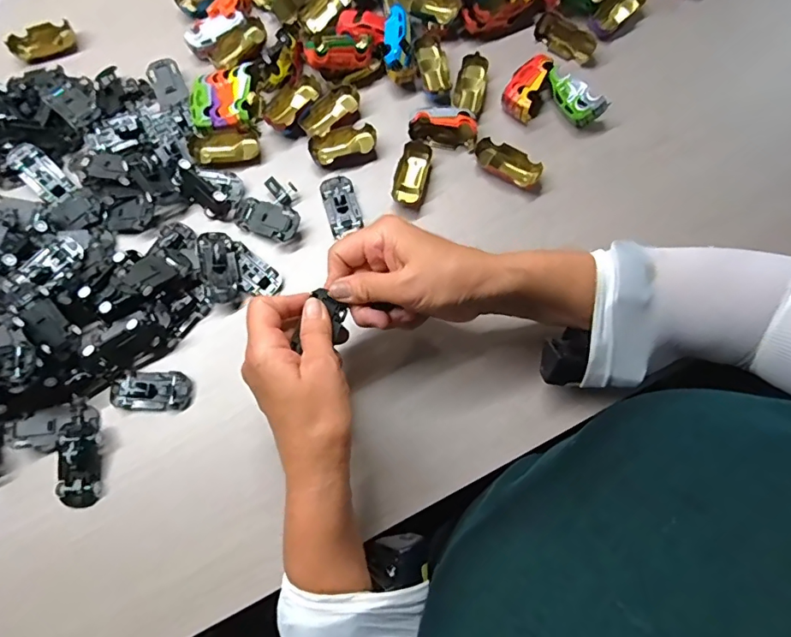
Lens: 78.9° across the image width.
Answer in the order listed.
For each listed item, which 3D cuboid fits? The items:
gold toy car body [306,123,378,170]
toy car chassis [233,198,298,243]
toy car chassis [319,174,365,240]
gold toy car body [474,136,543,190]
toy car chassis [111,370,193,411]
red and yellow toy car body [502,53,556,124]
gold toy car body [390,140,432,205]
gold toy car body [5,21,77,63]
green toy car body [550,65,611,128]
[{"bbox_3d":[-0.050,-0.165,0.464,0.064,0.012,0.034,-17,76,-4],"label":"gold toy car body"},{"bbox_3d":[-0.119,-0.091,0.444,0.062,0.020,0.032,23,76,6],"label":"toy car chassis"},{"bbox_3d":[-0.051,-0.107,0.451,0.031,0.010,0.062,-17,76,-5],"label":"toy car chassis"},{"bbox_3d":[0.108,-0.146,0.458,0.067,0.014,0.030,27,77,7],"label":"gold toy car body"},{"bbox_3d":[-0.204,0.060,0.403,0.062,0.011,0.032,-1,75,0],"label":"toy car chassis"},{"bbox_3d":[0.129,-0.225,0.472,0.036,0.030,0.063,28,77,7],"label":"red and yellow toy car body"},{"bbox_3d":[0.016,-0.137,0.458,0.029,0.013,0.063,13,75,3],"label":"gold toy car body"},{"bbox_3d":[-0.366,-0.287,0.501,0.062,0.017,0.031,-27,77,-7],"label":"gold toy car body"},{"bbox_3d":[0.170,-0.216,0.465,0.028,0.035,0.066,-32,77,-8],"label":"green toy car body"}]

